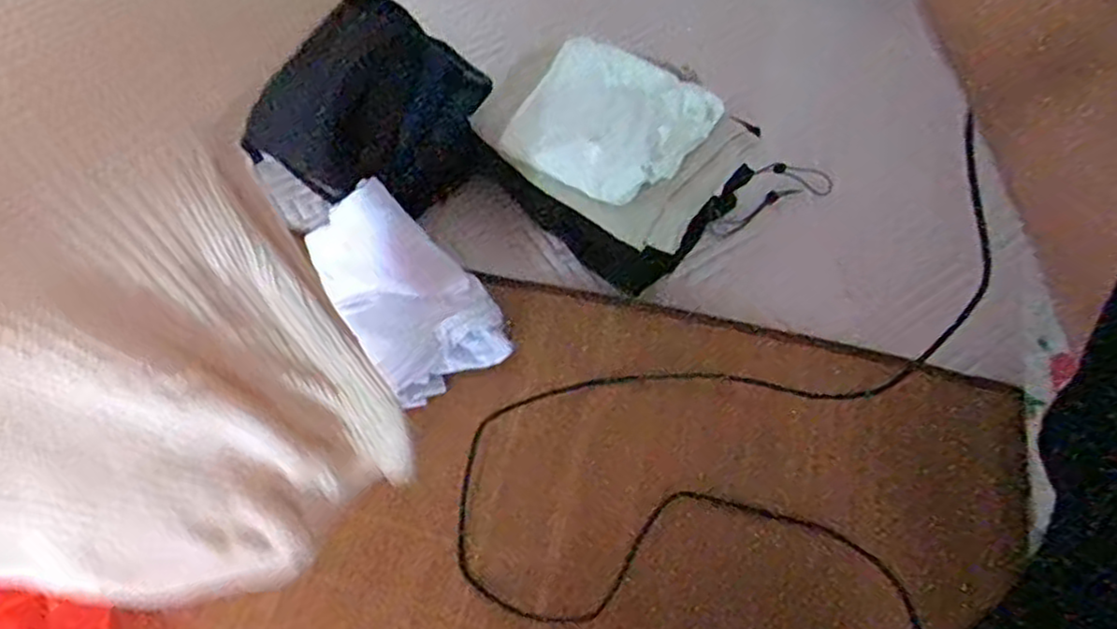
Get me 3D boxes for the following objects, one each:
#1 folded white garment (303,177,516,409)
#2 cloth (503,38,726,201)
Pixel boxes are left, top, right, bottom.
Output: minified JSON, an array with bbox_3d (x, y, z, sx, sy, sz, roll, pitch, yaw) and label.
[{"bbox_3d":[-0.167,-0.032,0.764,0.140,0.110,0.229,-35,66,-17],"label":"folded white garment"},{"bbox_3d":[0.049,-0.204,0.769,0.189,0.062,0.156,34,66,17],"label":"cloth"}]

